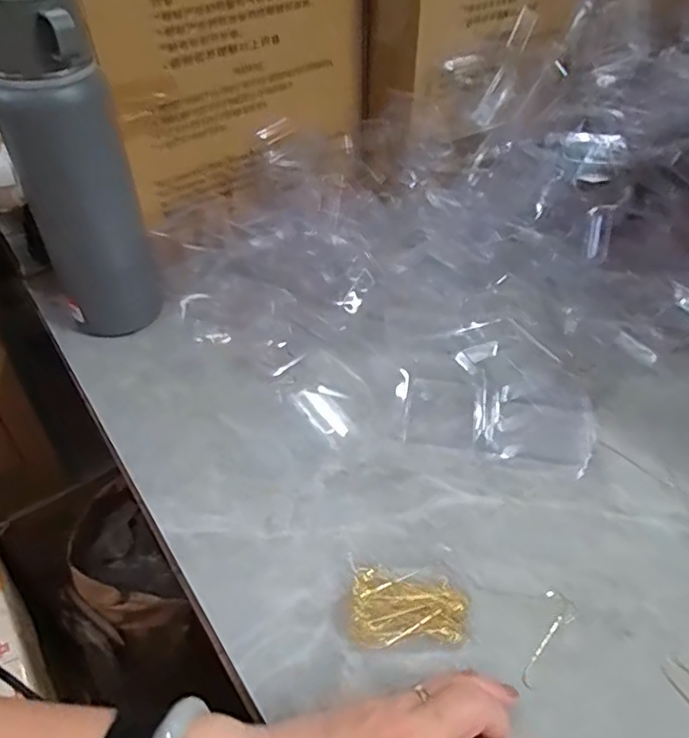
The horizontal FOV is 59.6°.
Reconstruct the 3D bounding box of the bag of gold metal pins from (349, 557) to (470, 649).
[{"bbox_3d":[0.039,0.143,0.360,0.068,0.017,0.041,2,44,1],"label":"bag of gold metal pins"}]

